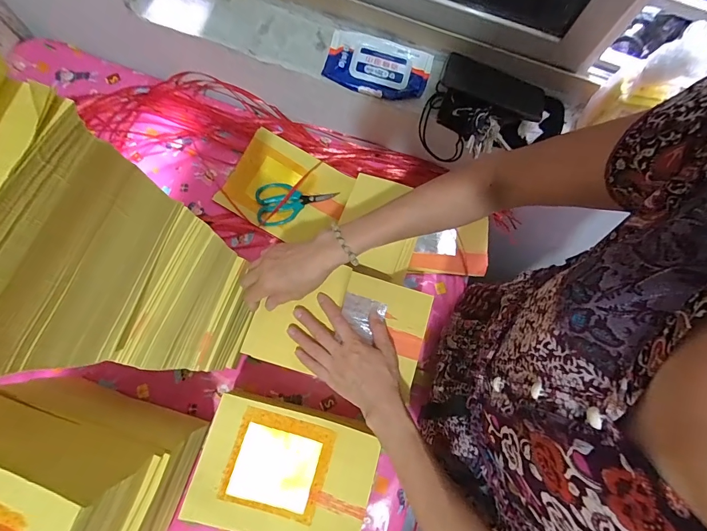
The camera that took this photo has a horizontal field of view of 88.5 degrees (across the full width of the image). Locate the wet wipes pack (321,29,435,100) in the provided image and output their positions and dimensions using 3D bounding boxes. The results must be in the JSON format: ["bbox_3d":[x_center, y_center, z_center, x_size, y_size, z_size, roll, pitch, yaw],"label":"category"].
[{"bbox_3d":[0.039,-0.332,0.604,0.170,0.022,0.099,19,75,4],"label":"wet wipes pack"}]

